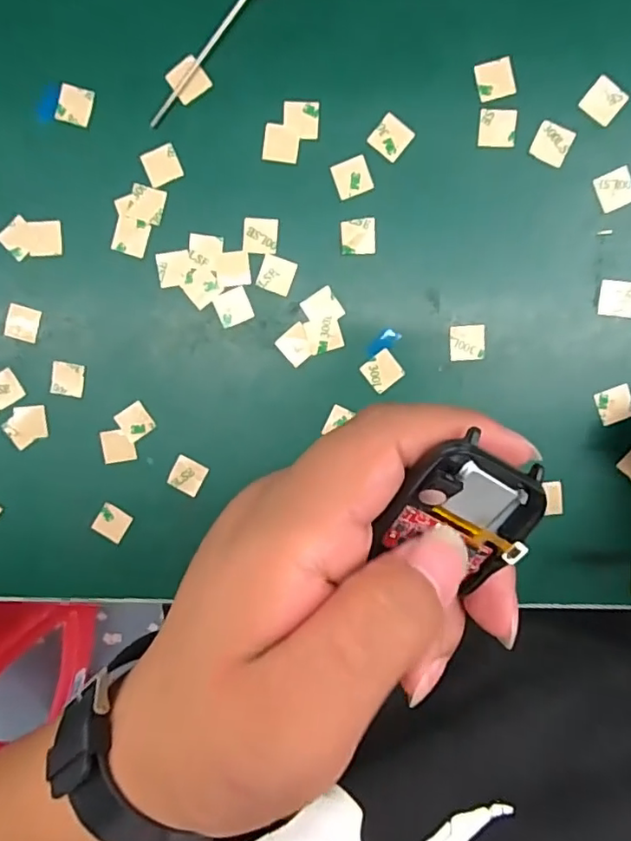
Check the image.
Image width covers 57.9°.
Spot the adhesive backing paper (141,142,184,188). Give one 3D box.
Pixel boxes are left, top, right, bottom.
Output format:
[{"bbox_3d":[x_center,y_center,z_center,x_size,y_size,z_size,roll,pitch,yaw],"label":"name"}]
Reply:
[{"bbox_3d":[-0.069,-0.114,0.256,0.015,0.004,0.015,-24,98,-2],"label":"adhesive backing paper"}]

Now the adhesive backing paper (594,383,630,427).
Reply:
[{"bbox_3d":[0.136,-0.007,0.258,0.016,0.004,0.015,-20,92,5],"label":"adhesive backing paper"}]

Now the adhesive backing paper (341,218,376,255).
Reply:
[{"bbox_3d":[0.019,-0.082,0.254,0.015,0.004,0.015,-2,98,-2],"label":"adhesive backing paper"}]

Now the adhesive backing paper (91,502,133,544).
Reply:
[{"bbox_3d":[-0.098,0.049,0.275,0.016,0.004,0.015,31,91,-5],"label":"adhesive backing paper"}]

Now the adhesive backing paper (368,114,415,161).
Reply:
[{"bbox_3d":[0.033,-0.124,0.251,0.015,0.004,0.015,39,95,-2],"label":"adhesive backing paper"}]

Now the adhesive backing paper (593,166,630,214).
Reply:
[{"bbox_3d":[0.131,-0.100,0.247,0.016,0.004,0.016,-24,94,5],"label":"adhesive backing paper"}]

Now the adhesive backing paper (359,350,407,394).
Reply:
[{"bbox_3d":[0.031,-0.022,0.261,0.016,0.004,0.015,-40,93,5],"label":"adhesive backing paper"}]

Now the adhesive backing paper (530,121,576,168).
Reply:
[{"bbox_3d":[0.103,-0.120,0.247,0.015,0.004,0.016,25,100,1],"label":"adhesive backing paper"}]

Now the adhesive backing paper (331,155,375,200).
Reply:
[{"bbox_3d":[0.016,-0.108,0.253,0.016,0.004,0.015,-21,95,1],"label":"adhesive backing paper"}]

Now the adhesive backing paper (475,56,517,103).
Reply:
[{"bbox_3d":[0.078,-0.147,0.246,0.016,0.004,0.016,-16,99,3],"label":"adhesive backing paper"}]

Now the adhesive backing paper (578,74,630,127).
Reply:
[{"bbox_3d":[0.124,-0.137,0.244,0.016,0.004,0.016,36,102,-2],"label":"adhesive backing paper"}]

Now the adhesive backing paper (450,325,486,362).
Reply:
[{"bbox_3d":[0.069,-0.035,0.258,0.016,0.004,0.016,-3,98,3],"label":"adhesive backing paper"}]

